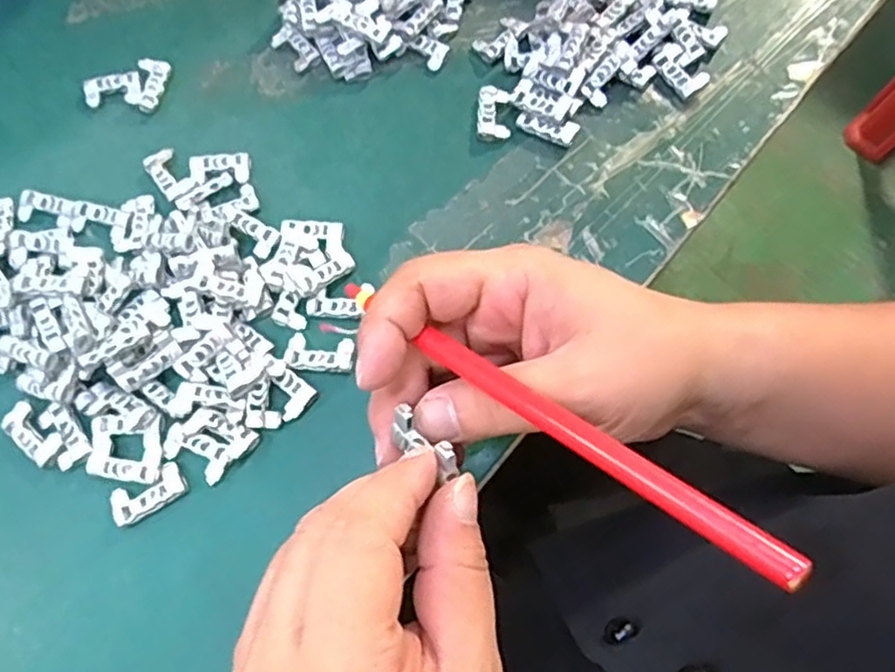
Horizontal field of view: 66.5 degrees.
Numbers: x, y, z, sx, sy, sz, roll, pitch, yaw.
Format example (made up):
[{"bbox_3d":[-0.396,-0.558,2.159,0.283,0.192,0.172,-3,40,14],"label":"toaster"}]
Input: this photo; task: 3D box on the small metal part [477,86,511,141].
[{"bbox_3d":[0.024,-0.115,0.353,0.017,0.006,0.030,0,69,3],"label":"small metal part"}]

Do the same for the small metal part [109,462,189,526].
[{"bbox_3d":[-0.126,0.066,0.287,0.031,0.005,0.016,-29,70,-8],"label":"small metal part"}]

